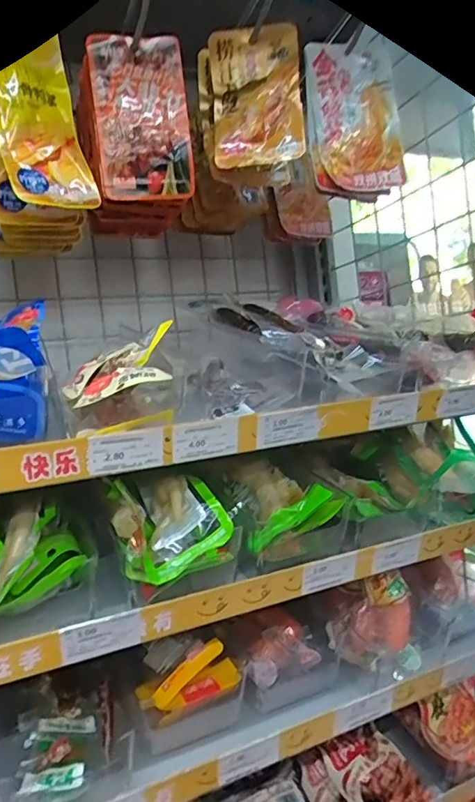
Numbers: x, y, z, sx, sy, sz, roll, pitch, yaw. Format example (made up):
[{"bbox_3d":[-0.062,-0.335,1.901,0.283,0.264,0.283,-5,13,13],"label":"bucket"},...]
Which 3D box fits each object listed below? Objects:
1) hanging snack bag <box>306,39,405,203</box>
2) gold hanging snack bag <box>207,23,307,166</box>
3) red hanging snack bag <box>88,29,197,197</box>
[{"bbox_3d":[0.129,-0.305,0.566,0.103,0.156,0.033,-8,2,-24],"label":"hanging snack bag"},{"bbox_3d":[0.017,-0.300,0.511,0.092,0.132,0.031,-7,2,11],"label":"gold hanging snack bag"},{"bbox_3d":[-0.092,-0.278,0.508,0.094,0.150,0.019,-7,2,-6],"label":"red hanging snack bag"}]

